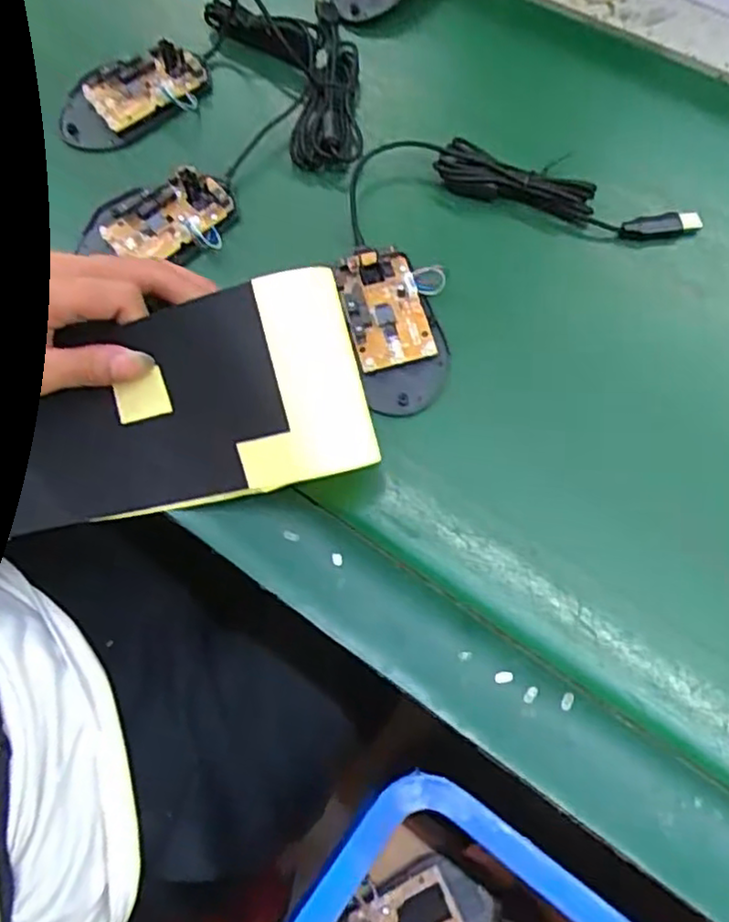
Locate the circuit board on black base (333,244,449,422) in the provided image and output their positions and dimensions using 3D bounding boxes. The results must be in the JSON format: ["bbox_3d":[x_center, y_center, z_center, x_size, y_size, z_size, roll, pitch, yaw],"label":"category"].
[{"bbox_3d":[0.018,-0.078,0.413,0.053,0.028,0.105,-14,73,-3],"label":"circuit board on black base"}]

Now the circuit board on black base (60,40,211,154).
[{"bbox_3d":[-0.166,-0.262,0.501,0.109,0.022,0.068,-21,73,-5],"label":"circuit board on black base"}]

